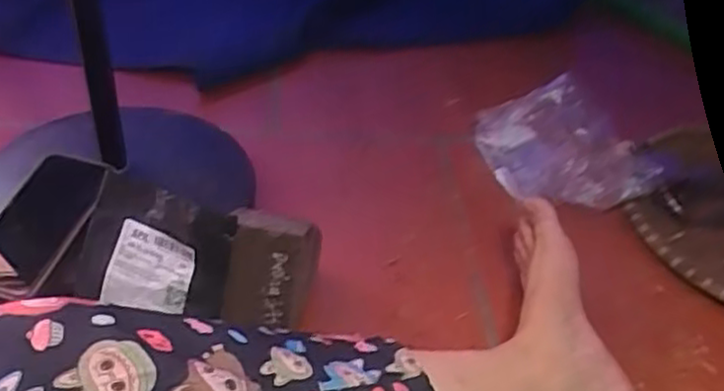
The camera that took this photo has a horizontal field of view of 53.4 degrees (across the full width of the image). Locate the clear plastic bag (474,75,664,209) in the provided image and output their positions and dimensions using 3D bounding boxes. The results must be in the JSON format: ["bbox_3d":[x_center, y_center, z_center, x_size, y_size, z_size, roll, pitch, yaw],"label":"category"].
[{"bbox_3d":[0.232,-0.055,0.819,0.179,0.087,0.138,2,41,-3],"label":"clear plastic bag"}]

